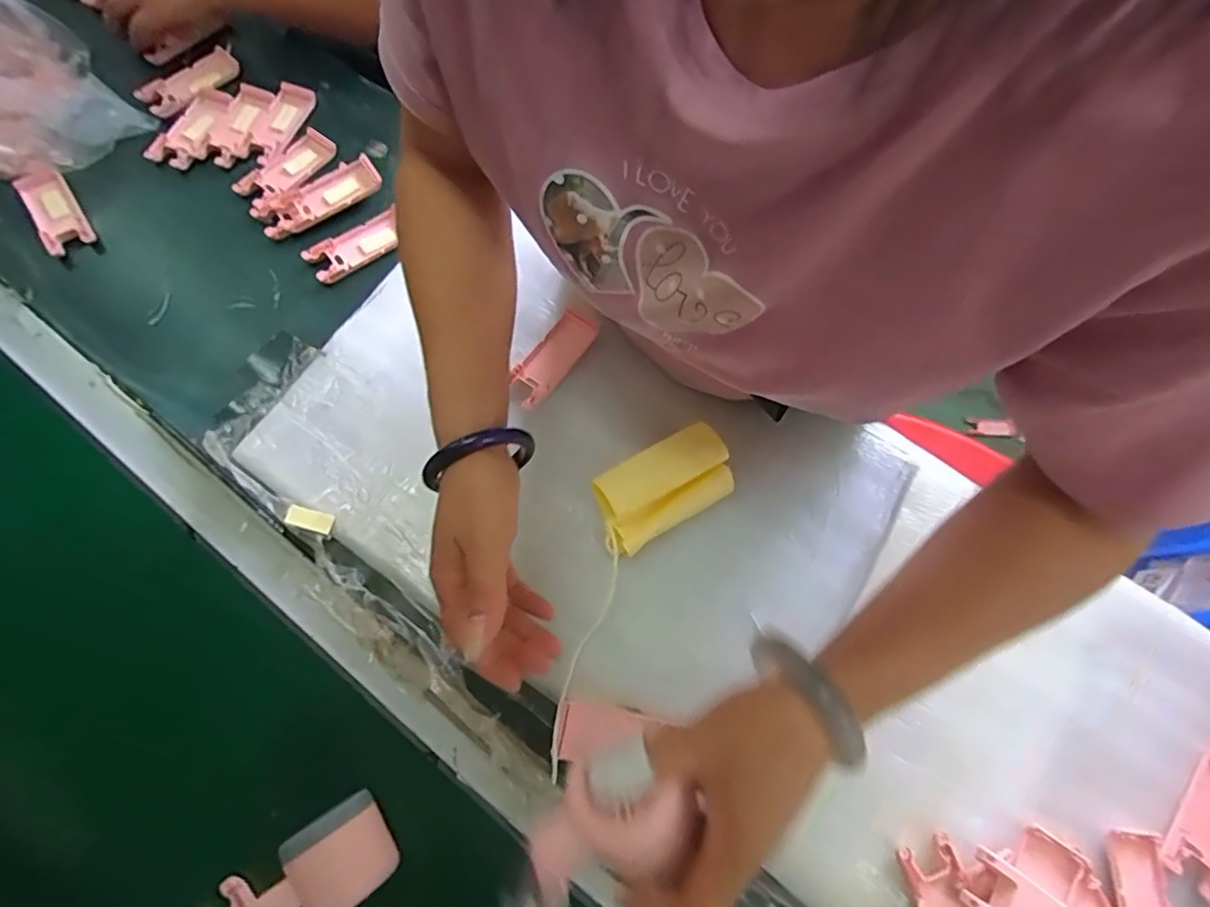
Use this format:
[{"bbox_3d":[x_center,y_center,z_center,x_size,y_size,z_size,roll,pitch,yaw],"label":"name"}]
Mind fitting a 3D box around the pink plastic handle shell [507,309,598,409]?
[{"bbox_3d":[-0.049,-0.085,0.533,0.036,0.011,0.102,33,71,10],"label":"pink plastic handle shell"}]

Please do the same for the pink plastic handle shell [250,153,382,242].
[{"bbox_3d":[-0.286,-0.256,0.589,0.122,0.018,0.046,-34,74,-14],"label":"pink plastic handle shell"}]

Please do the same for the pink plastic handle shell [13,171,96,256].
[{"bbox_3d":[-0.548,-0.244,0.584,0.042,0.013,0.108,-34,74,-14],"label":"pink plastic handle shell"}]

